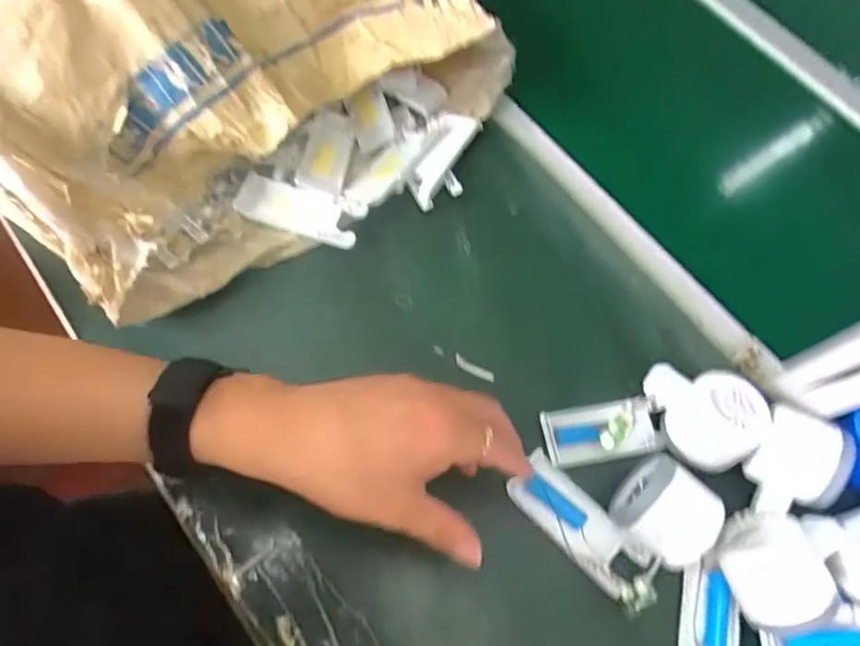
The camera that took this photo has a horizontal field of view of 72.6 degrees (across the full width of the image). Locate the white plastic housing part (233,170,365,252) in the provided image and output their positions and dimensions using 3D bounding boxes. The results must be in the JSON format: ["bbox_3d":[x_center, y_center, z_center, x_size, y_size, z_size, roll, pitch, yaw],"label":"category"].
[{"bbox_3d":[-0.110,-0.096,0.486,0.106,0.014,0.039,18,65,2],"label":"white plastic housing part"}]

